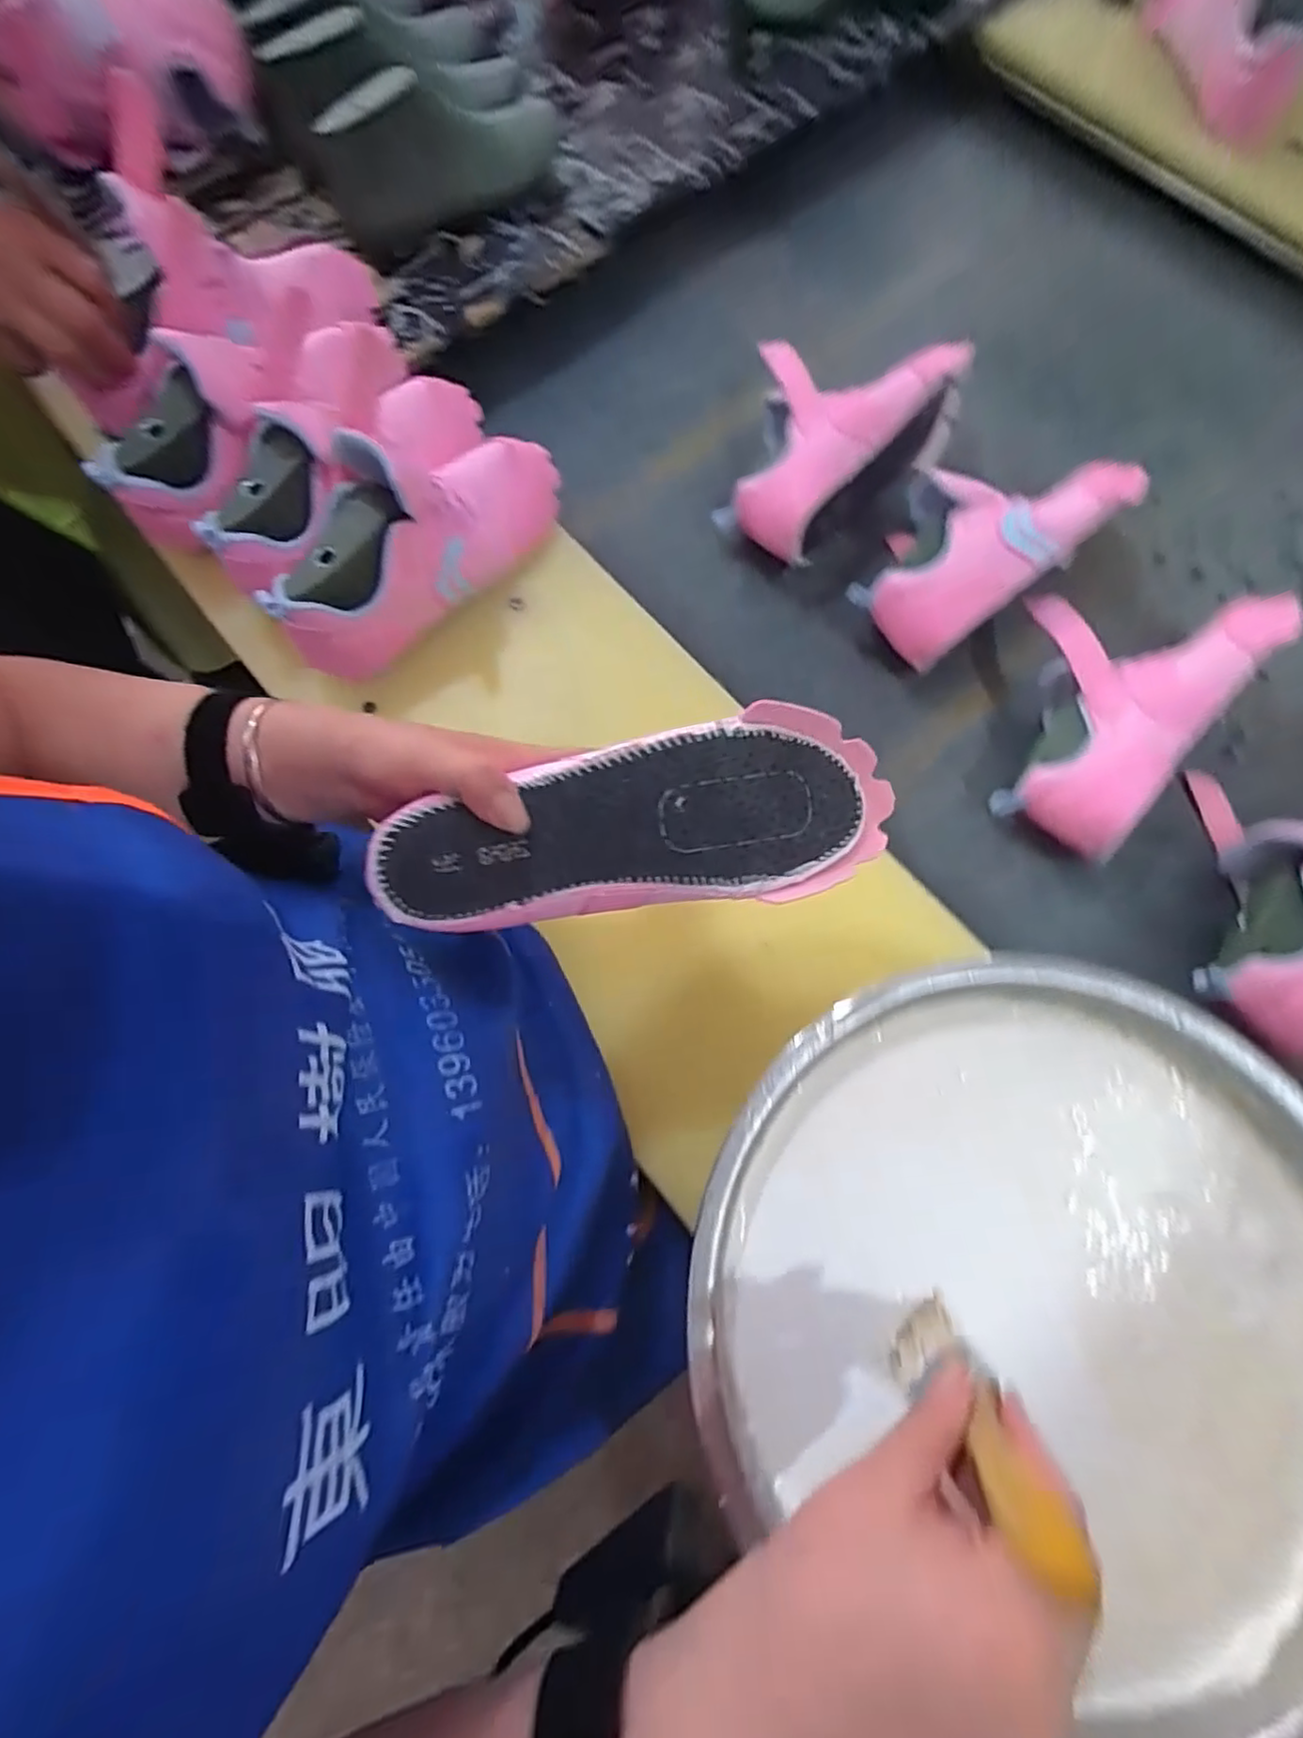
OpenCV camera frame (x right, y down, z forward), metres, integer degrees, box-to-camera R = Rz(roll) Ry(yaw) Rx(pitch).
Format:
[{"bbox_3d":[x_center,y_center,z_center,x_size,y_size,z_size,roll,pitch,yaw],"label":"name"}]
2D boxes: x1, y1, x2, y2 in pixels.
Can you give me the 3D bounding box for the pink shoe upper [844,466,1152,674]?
[{"bbox_3d":[0.269,-0.273,0.560,0.222,0.076,0.130,-42,78,-9],"label":"pink shoe upper"}]

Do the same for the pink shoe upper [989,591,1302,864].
[{"bbox_3d":[0.361,-0.116,0.502,0.157,0.080,0.227,17,76,5],"label":"pink shoe upper"}]

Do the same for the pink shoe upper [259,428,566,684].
[{"bbox_3d":[-0.172,-0.253,0.496,0.245,0.115,0.080,-43,79,-10],"label":"pink shoe upper"}]

